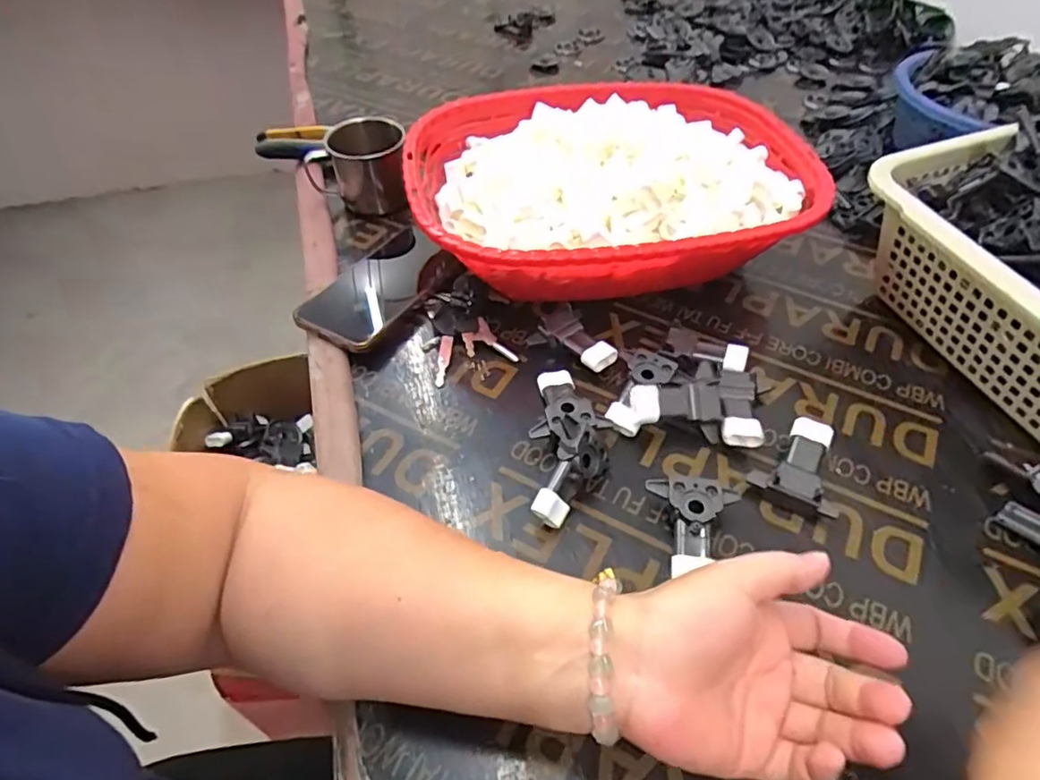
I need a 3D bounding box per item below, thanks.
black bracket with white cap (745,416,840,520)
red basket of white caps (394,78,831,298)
[{"bbox_3d":[0.197,0.052,0.418,0.055,0.021,0.066,28,56,22],"label":"black bracket with white cap"},{"bbox_3d":[0.081,-0.177,0.560,0.346,0.097,0.259,-10,51,-7],"label":"red basket of white caps"}]

